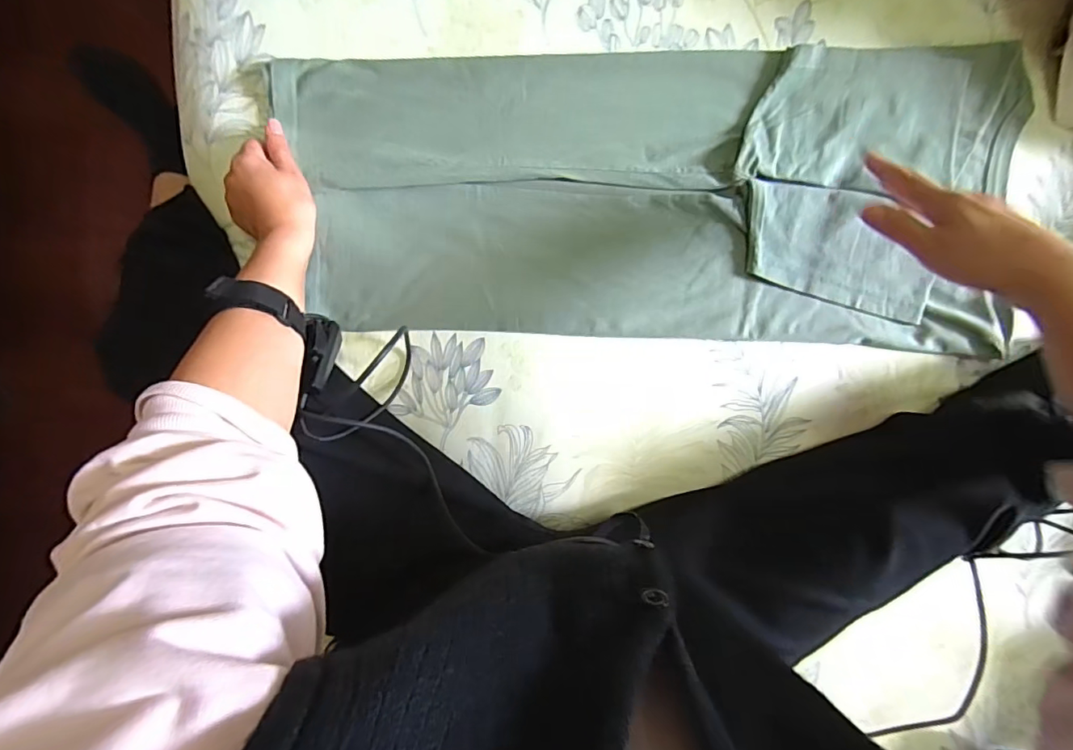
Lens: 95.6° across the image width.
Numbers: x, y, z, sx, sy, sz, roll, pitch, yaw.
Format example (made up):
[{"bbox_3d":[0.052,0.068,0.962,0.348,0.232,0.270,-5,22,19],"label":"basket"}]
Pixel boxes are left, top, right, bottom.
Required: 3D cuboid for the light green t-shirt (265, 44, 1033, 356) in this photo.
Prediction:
[{"bbox_3d":[0.123,-0.182,0.497,0.713,0.017,0.285,0,93,-1],"label":"light green t-shirt"}]

